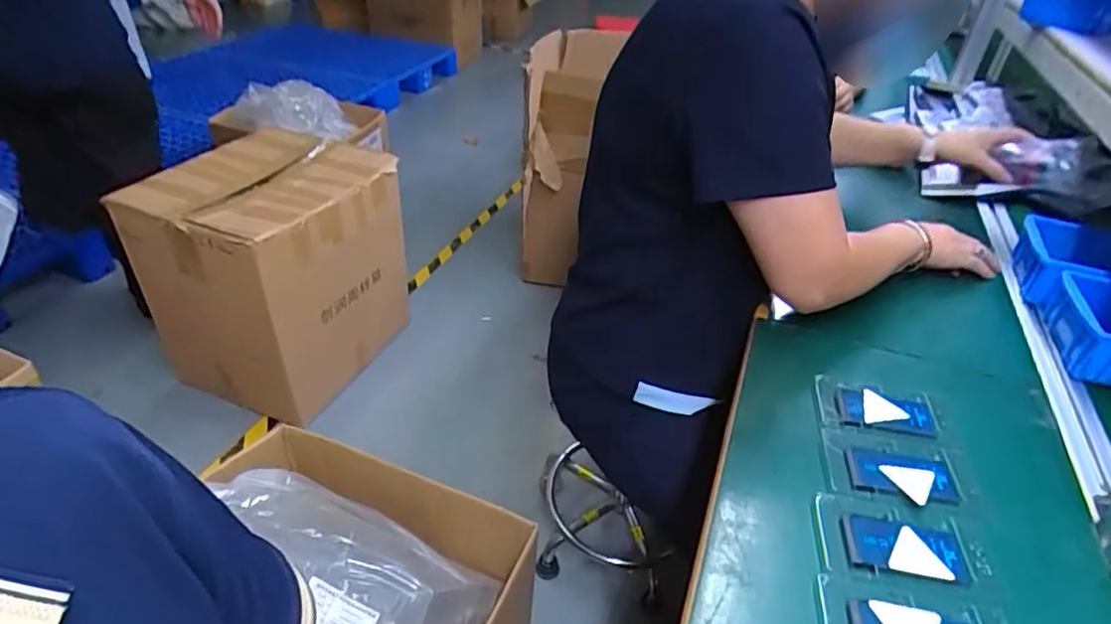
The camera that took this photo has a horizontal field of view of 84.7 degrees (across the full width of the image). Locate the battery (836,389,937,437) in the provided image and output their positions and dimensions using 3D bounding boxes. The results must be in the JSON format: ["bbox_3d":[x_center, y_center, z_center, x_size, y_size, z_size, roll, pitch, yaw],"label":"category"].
[{"bbox_3d":[0.317,0.096,0.586,0.084,0.006,0.048,7,37,11],"label":"battery"}]

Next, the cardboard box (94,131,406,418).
[{"bbox_3d":[-0.685,-0.118,1.578,0.435,0.507,0.500,16,39,16],"label":"cardboard box"}]

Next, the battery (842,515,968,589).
[{"bbox_3d":[0.270,0.183,0.472,0.085,0.004,0.046,6,37,10],"label":"battery"}]

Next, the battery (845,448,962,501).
[{"bbox_3d":[0.301,0.139,0.527,0.087,0.004,0.044,5,37,9],"label":"battery"}]

